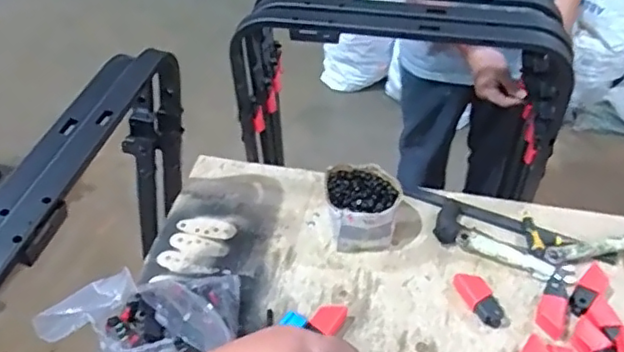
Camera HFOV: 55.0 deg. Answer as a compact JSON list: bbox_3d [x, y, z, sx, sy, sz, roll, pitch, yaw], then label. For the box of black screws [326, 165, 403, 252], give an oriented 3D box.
[{"bbox_3d":[0.078,0.047,0.941,0.113,0.071,0.131,-7,43,-8],"label":"box of black screws"}]

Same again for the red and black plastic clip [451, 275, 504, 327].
[{"bbox_3d":[0.234,0.173,0.846,0.037,0.024,0.084,-15,45,-16],"label":"red and black plastic clip"}]

